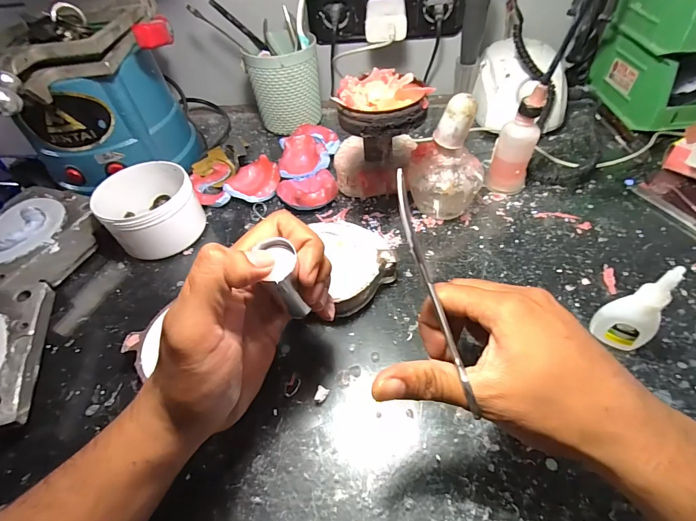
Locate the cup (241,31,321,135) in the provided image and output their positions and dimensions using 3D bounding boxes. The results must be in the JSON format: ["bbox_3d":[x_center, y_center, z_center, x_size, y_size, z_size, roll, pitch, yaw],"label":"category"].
[{"bbox_3d":[-0.085,-0.249,0.507,0.087,0.108,0.104,-3,50,3],"label":"cup"}]

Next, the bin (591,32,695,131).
[{"bbox_3d":[0.417,-0.243,0.474,0.101,0.080,0.169,-3,50,3],"label":"bin"}]

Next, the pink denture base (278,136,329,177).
[{"bbox_3d":[-0.057,-0.131,0.453,0.061,0.032,0.062,-11,50,-4],"label":"pink denture base"}]

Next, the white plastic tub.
[{"bbox_3d":[-0.209,-0.055,0.383,0.091,0.060,0.101,-35,56,-22],"label":"white plastic tub"}]

